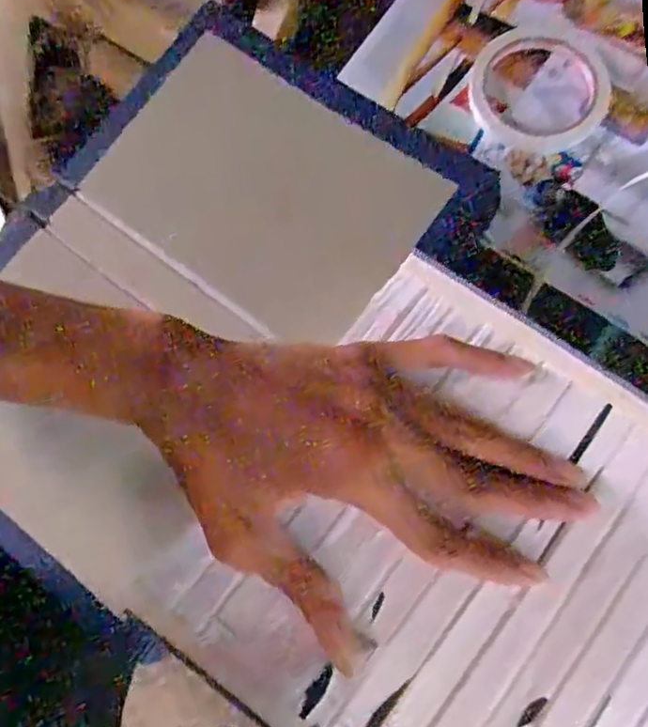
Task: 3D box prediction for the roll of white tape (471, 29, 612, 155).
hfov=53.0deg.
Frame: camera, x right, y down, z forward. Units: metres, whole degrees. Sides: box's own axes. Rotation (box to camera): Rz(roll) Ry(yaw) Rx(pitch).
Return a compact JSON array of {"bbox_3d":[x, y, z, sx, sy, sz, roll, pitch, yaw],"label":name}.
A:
[{"bbox_3d":[0.155,-0.197,0.471,0.097,0.011,0.101,0,76,2],"label":"roll of white tape"}]

